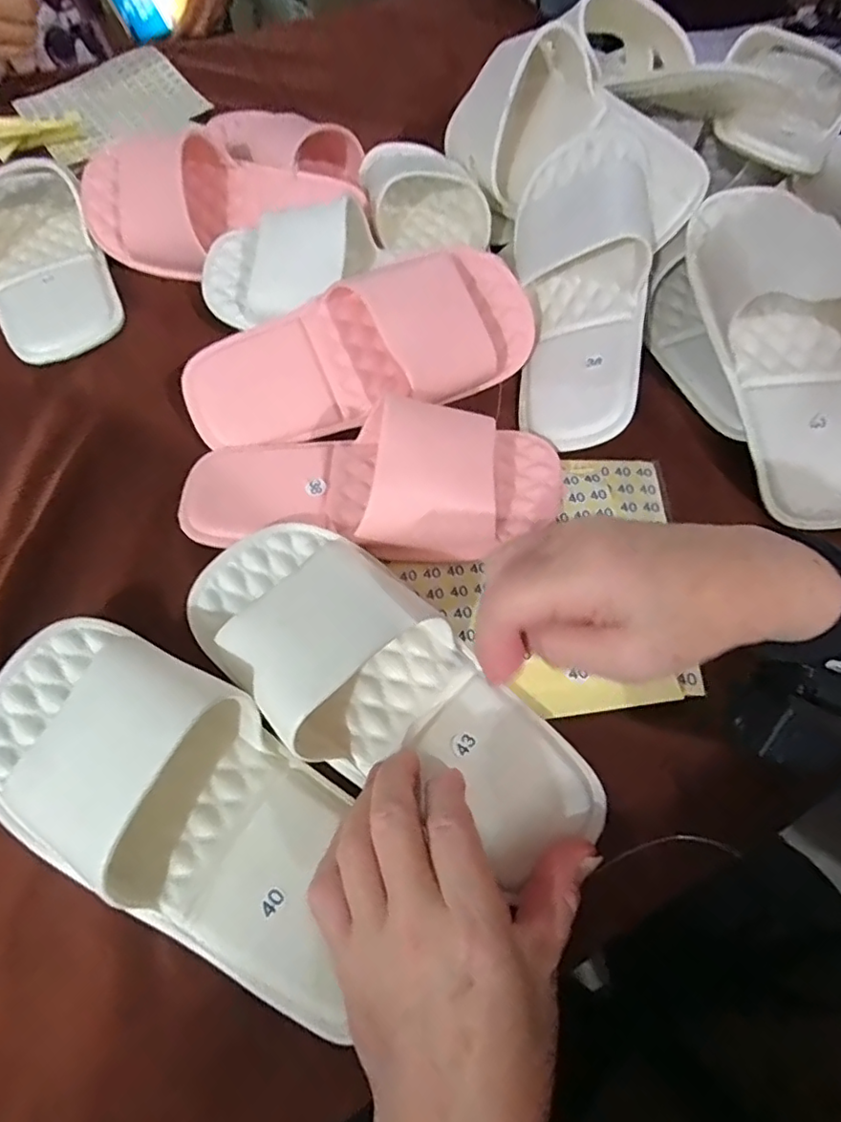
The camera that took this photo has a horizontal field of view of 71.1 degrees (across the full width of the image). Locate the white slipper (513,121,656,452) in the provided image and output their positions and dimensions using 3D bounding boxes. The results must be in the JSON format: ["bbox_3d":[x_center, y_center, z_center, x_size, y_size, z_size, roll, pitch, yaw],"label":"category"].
[{"bbox_3d":[0.111,-0.185,0.405,0.087,0.058,0.233,4,77,1],"label":"white slipper"}]

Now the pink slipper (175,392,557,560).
[{"bbox_3d":[-0.029,-0.061,0.352,0.232,0.051,0.112,4,61,2],"label":"pink slipper"}]

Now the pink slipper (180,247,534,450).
[{"bbox_3d":[-0.038,-0.139,0.381,0.236,0.062,0.095,-17,96,-5],"label":"pink slipper"}]

